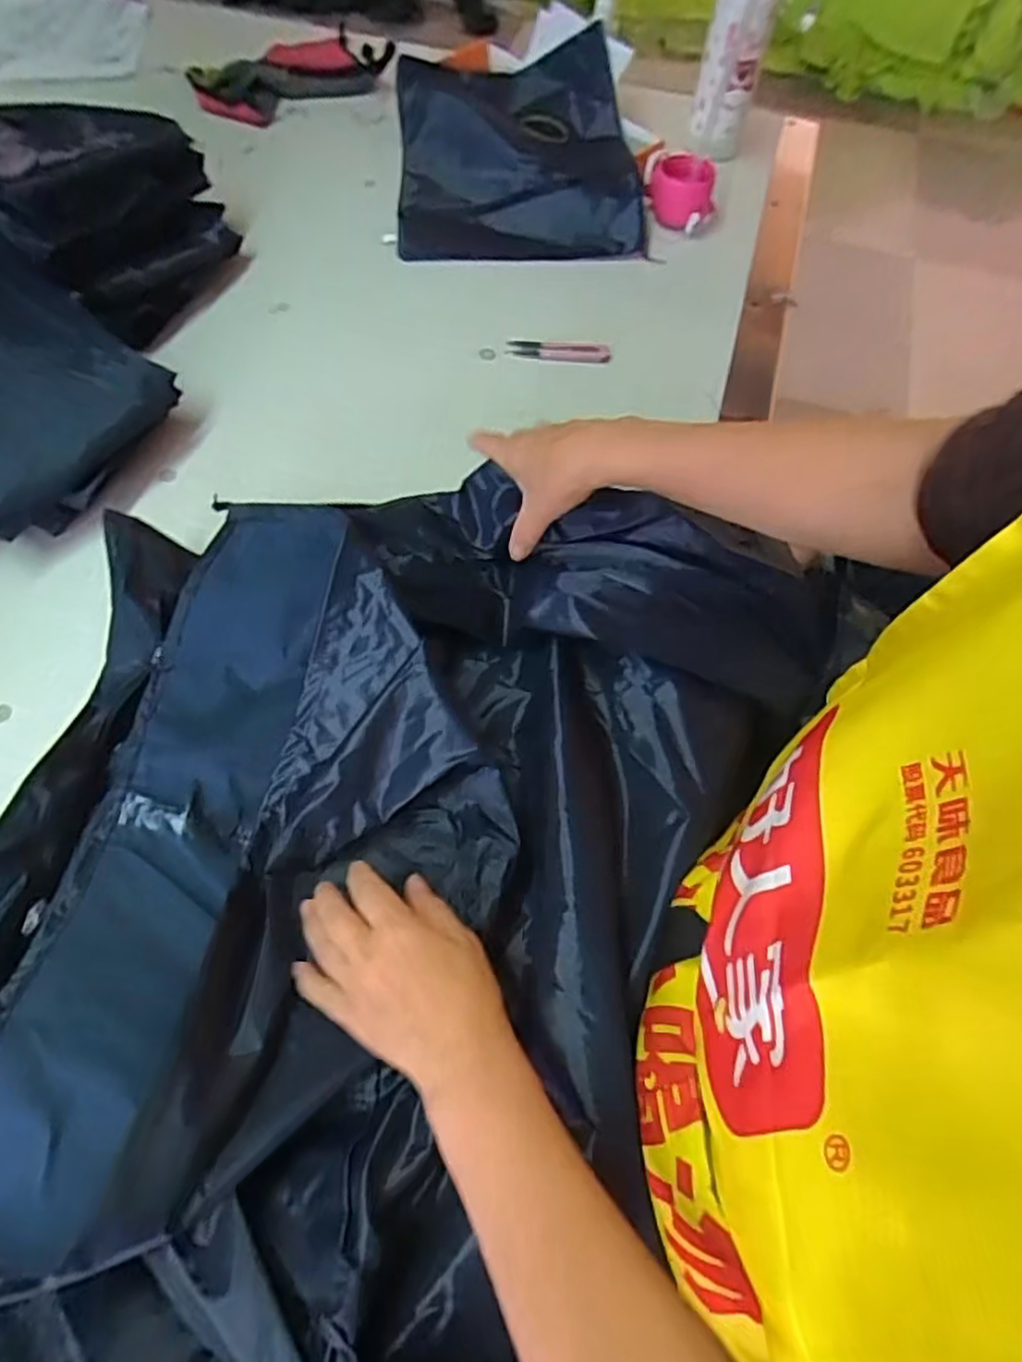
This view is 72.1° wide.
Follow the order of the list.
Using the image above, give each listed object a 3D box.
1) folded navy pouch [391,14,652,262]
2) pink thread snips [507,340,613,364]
[{"bbox_3d":[0.005,-0.656,0.853,0.282,0.053,0.358,-2,62,-4],"label":"folded navy pouch"},{"bbox_3d":[0.049,-0.338,0.715,0.102,0.019,0.015,8,62,1],"label":"pink thread snips"}]

